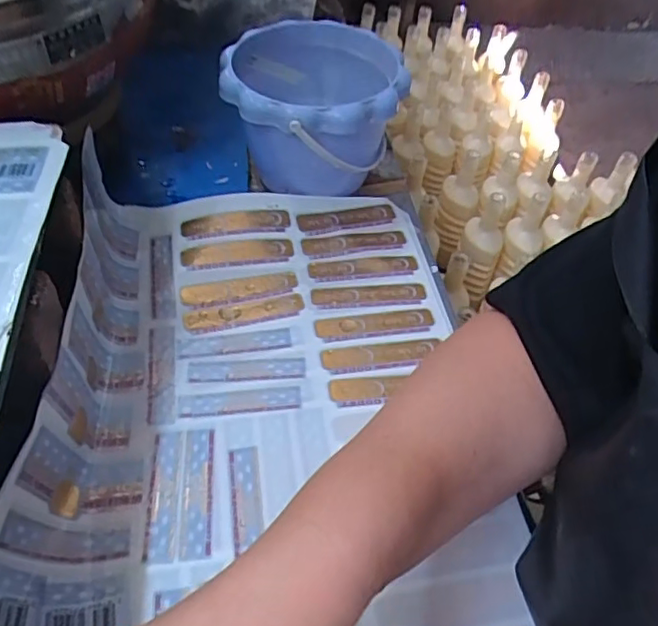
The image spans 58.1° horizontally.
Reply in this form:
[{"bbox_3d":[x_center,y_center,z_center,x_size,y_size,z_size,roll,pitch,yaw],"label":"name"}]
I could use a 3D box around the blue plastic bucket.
[{"bbox_3d":[-0.016,-0.163,0.498,0.134,0.115,0.144,3,51,-3],"label":"blue plastic bucket"}]

